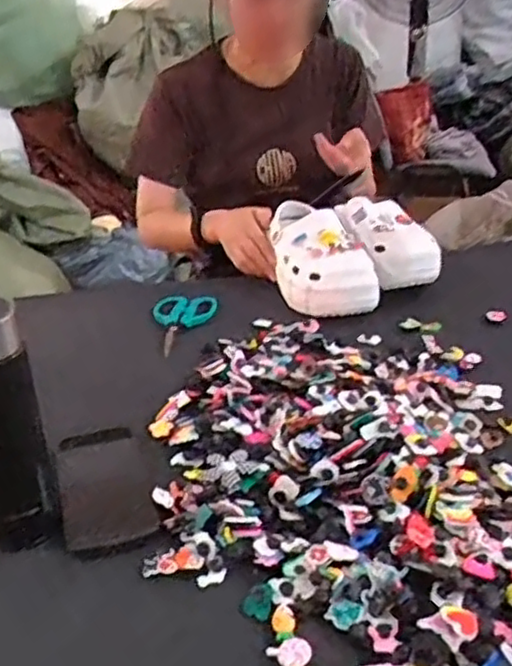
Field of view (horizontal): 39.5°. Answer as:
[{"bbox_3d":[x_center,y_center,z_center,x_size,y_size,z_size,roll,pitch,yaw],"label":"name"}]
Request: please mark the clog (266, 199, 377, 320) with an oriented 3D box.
[{"bbox_3d":[0.086,-0.113,1.008,0.114,0.095,0.228,-6,29,-7],"label":"clog"}]

